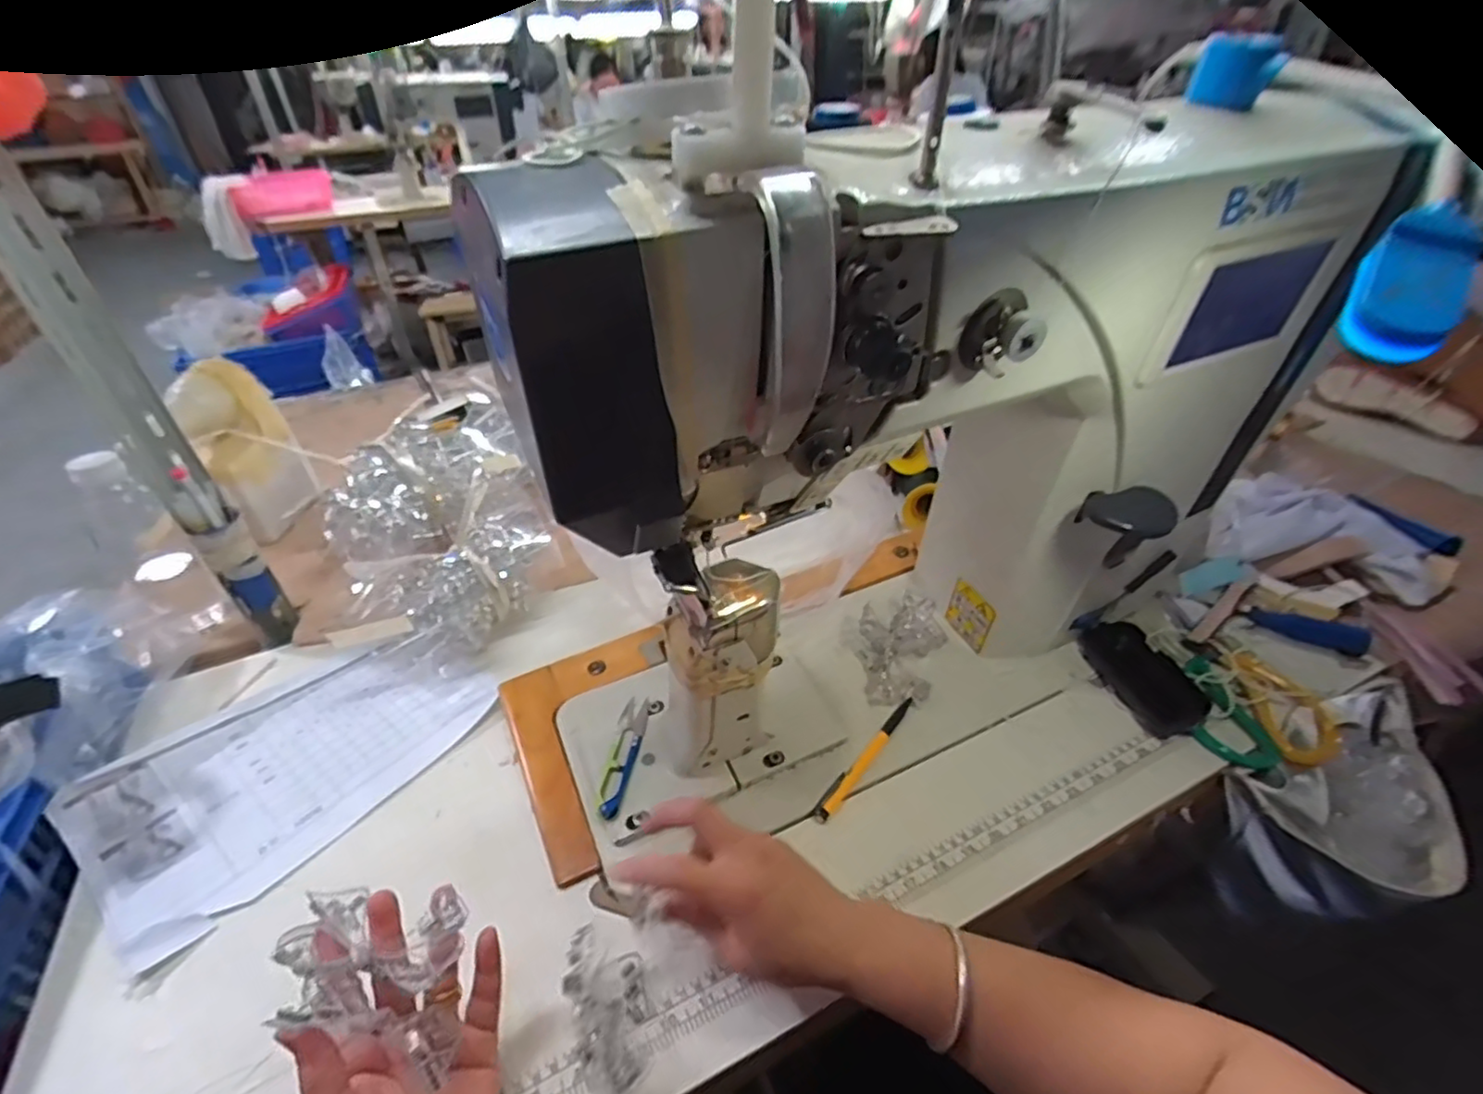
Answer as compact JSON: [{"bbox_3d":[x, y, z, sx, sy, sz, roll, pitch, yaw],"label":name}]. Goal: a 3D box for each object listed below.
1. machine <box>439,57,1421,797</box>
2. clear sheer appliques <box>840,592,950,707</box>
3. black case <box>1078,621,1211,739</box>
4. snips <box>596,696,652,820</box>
[{"bbox_3d":[0.125,-0.049,0.436,0.473,0.389,0.158,-17,39,-19],"label":"machine"},{"bbox_3d":[0.146,0.088,0.604,0.087,0.046,0.094,-8,37,-8],"label":"clear sheer appliques"},{"bbox_3d":[0.355,0.114,0.589,0.060,0.032,0.113,-6,37,-5],"label":"black case"},{"bbox_3d":[-0.094,0.165,0.533,0.024,0.008,0.104,3,37,7],"label":"snips"}]

